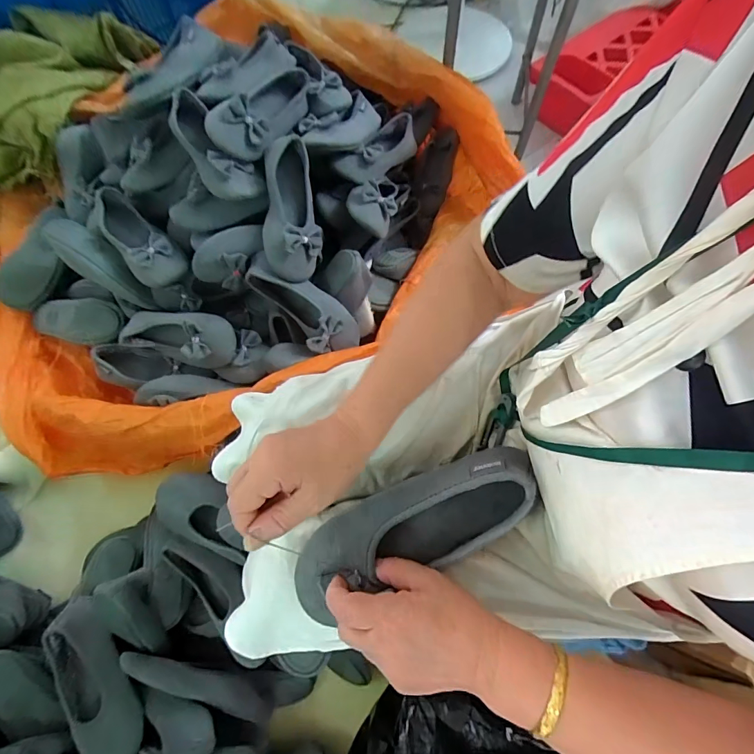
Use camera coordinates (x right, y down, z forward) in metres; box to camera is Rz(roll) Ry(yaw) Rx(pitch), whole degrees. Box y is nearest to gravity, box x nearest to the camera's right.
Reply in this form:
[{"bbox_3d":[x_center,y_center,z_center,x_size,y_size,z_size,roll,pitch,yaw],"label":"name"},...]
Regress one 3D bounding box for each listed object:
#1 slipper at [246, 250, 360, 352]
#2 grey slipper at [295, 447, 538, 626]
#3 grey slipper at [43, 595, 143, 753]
[{"bbox_3d":[-0.133,-0.123,0.699,0.233,0.057,0.098,37,74,-5],"label":"slipper"},{"bbox_3d":[0.032,0.133,0.350,0.229,0.063,0.075,-25,70,2],"label":"grey slipper"},{"bbox_3d":[-0.431,0.459,0.588,0.102,0.053,0.246,-30,71,-9],"label":"grey slipper"}]

